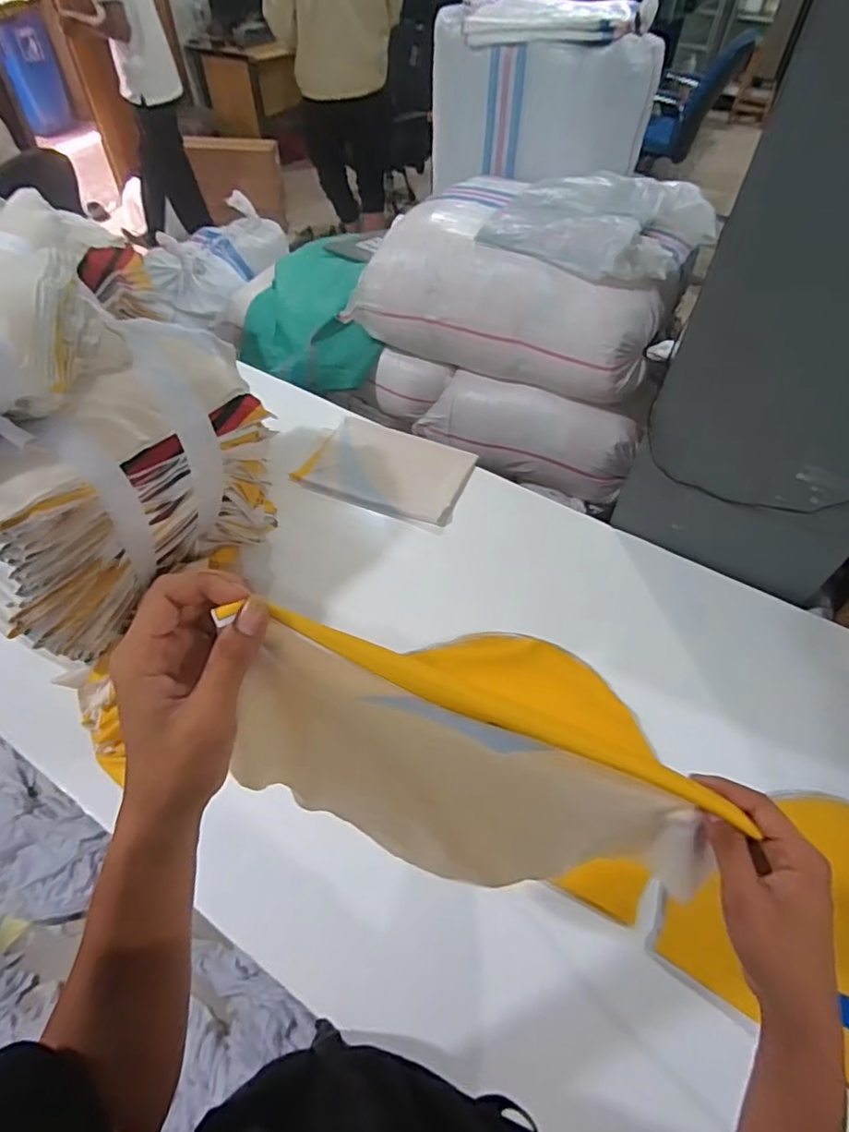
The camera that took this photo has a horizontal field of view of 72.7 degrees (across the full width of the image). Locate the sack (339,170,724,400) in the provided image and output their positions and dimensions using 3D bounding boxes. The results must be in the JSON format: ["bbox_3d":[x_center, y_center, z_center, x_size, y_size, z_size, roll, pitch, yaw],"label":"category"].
[{"bbox_3d":[0.245,-0.670,1.313,0.660,0.295,0.475,28,57,20],"label":"sack"}]

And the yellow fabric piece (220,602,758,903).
[{"bbox_3d":[0.041,0.154,0.402,0.325,0.282,0.057,7,53,5],"label":"yellow fabric piece"}]

